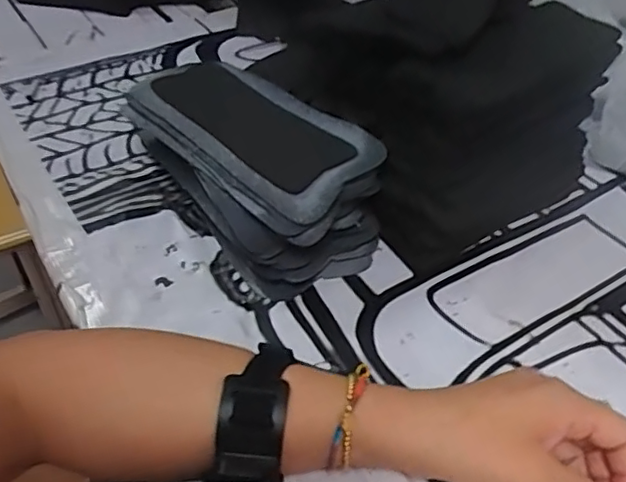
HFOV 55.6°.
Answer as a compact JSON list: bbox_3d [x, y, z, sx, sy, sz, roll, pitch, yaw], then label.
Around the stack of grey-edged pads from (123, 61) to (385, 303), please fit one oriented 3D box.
[{"bbox_3d":[-0.053,-0.061,0.503,0.112,0.090,0.232,-30,50,-28],"label":"stack of grey-edged pads"}]

